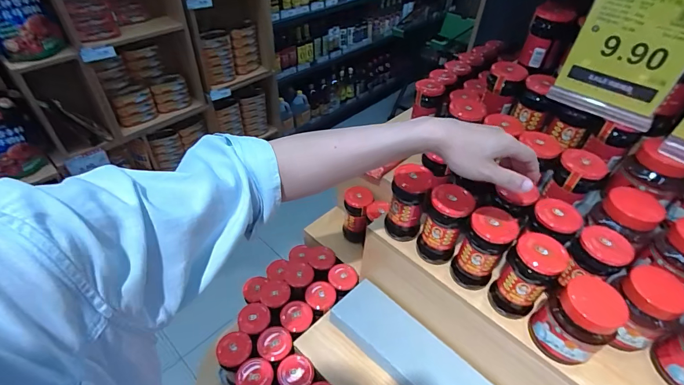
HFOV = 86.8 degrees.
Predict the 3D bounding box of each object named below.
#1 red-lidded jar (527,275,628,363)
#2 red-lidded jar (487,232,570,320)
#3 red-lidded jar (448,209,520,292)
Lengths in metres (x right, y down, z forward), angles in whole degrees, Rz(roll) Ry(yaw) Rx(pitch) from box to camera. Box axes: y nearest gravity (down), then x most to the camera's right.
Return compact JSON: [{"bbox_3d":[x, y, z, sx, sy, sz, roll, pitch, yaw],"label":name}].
[{"bbox_3d":[0.320,0.175,0.494,0.077,0.105,0.077,2,44,-2],"label":"red-lidded jar"},{"bbox_3d":[0.268,0.126,0.532,0.058,0.139,0.063,2,44,-2],"label":"red-lidded jar"},{"bbox_3d":[0.222,0.091,0.570,0.062,0.136,0.064,2,44,-2],"label":"red-lidded jar"}]

